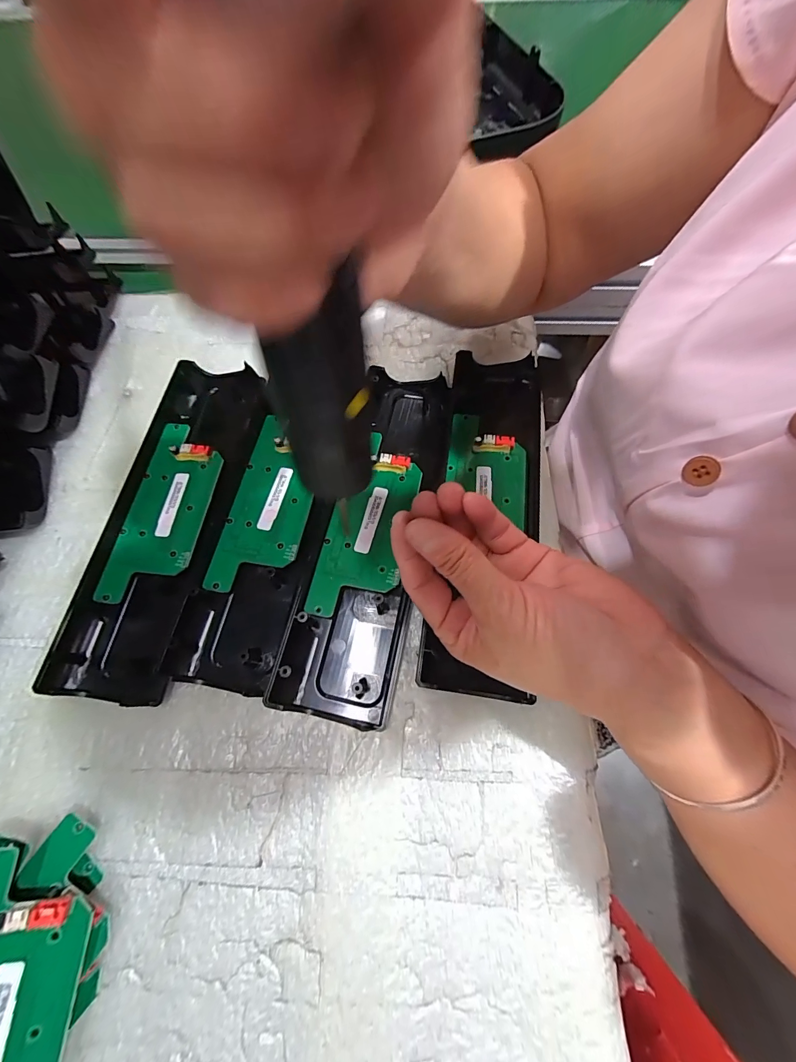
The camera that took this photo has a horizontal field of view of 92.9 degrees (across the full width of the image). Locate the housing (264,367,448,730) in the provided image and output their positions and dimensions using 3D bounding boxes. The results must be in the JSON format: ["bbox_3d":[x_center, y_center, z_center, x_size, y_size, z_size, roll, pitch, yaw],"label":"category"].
[{"bbox_3d":[-0.015,-0.007,0.255,0.072,0.014,0.244,11,70,7],"label":"housing"}]

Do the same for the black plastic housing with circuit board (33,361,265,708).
[{"bbox_3d":[-0.159,-0.015,0.262,0.075,0.019,0.241,5,69,4],"label":"black plastic housing with circuit board"}]

